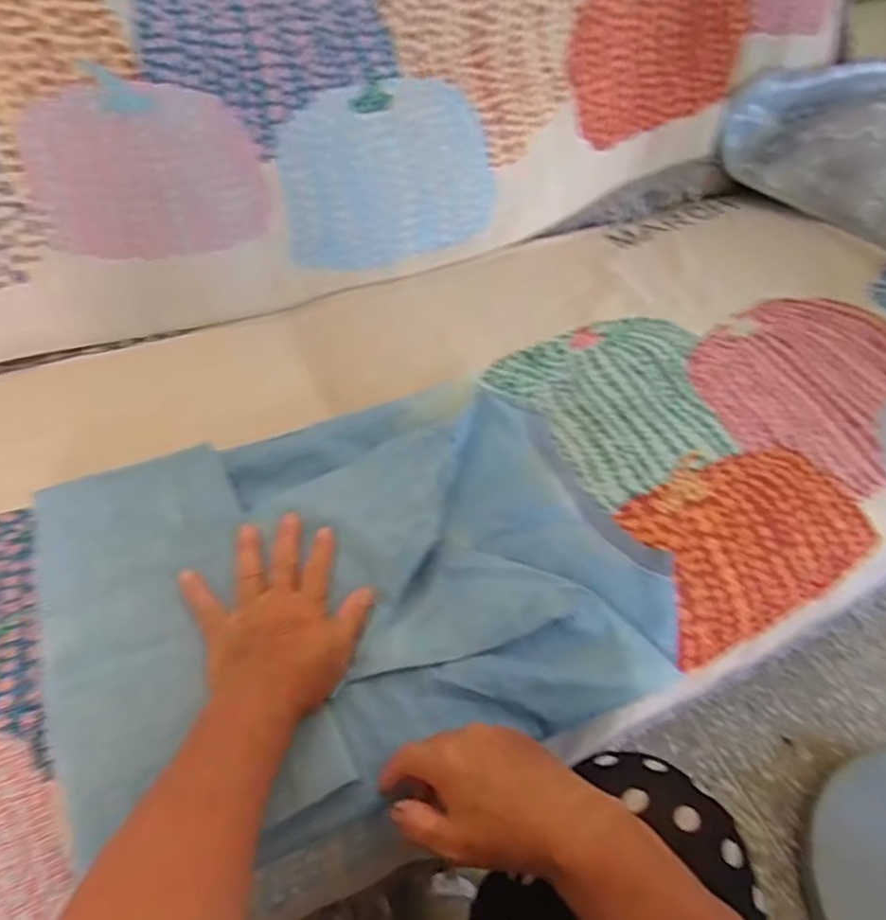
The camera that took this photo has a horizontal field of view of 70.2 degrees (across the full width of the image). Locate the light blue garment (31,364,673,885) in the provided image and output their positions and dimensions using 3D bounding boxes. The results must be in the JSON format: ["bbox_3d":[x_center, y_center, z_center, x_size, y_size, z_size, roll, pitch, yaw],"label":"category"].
[{"bbox_3d":[-0.064,0.094,0.508,0.447,0.069,0.323,-19,53,-20],"label":"light blue garment"}]

